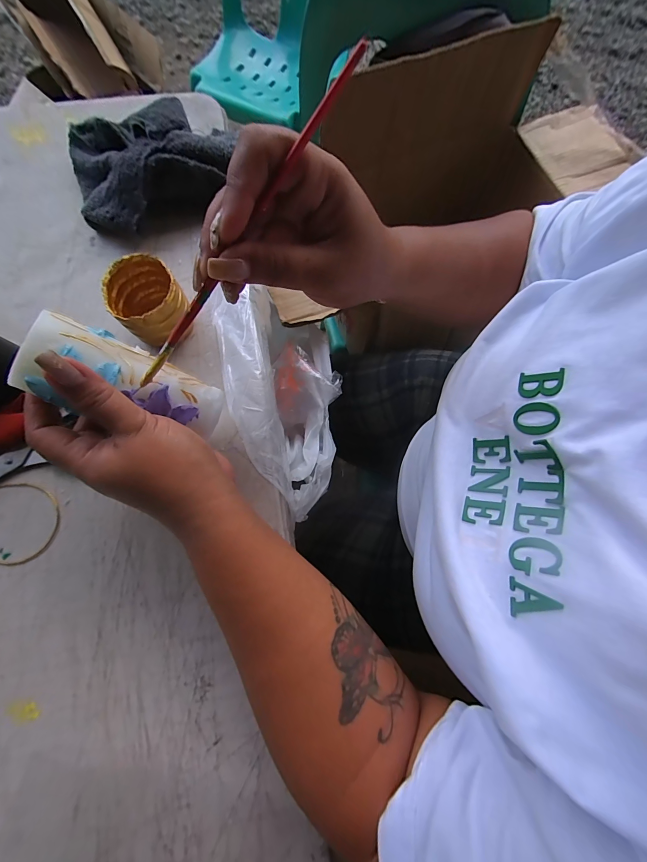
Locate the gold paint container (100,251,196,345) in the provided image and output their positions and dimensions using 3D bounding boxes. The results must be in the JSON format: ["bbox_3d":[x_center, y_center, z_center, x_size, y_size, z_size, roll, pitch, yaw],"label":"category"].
[{"bbox_3d":[-0.145,-0.105,0.272,0.054,0.054,0.064,-39,79,-10],"label":"gold paint container"}]

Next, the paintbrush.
[{"bbox_3d":[-0.046,-0.090,0.157,0.187,0.005,0.005,-45,79,21],"label":"paintbrush"}]

